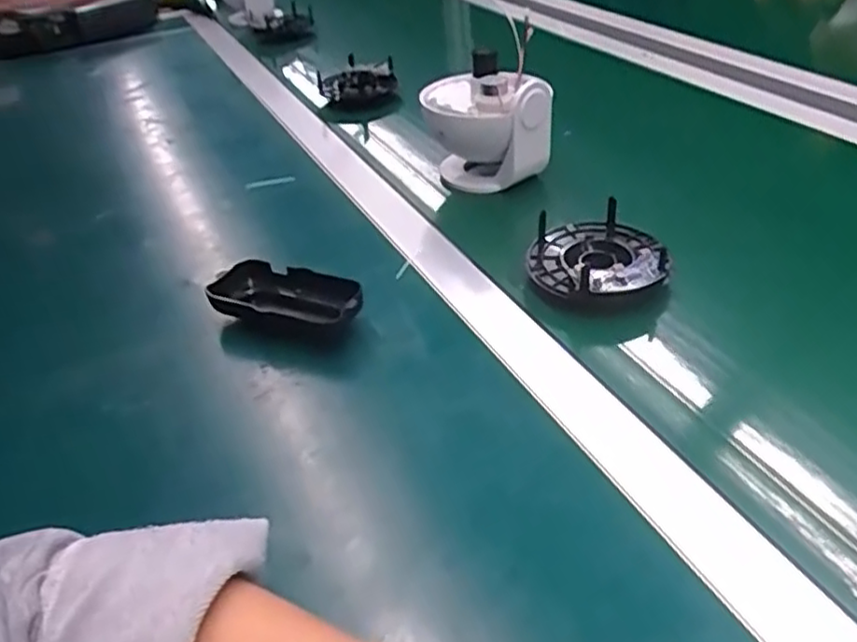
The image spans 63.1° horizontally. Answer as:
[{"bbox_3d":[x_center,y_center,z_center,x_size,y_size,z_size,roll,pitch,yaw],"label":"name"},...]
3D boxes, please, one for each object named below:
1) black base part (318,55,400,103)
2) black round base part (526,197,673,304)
[{"bbox_3d":[-0.088,-0.285,0.871,0.099,0.054,0.096,-3,37,-6],"label":"black base part"},{"bbox_3d":[0.122,-0.043,0.515,0.098,0.038,0.100,1,37,0],"label":"black round base part"}]

